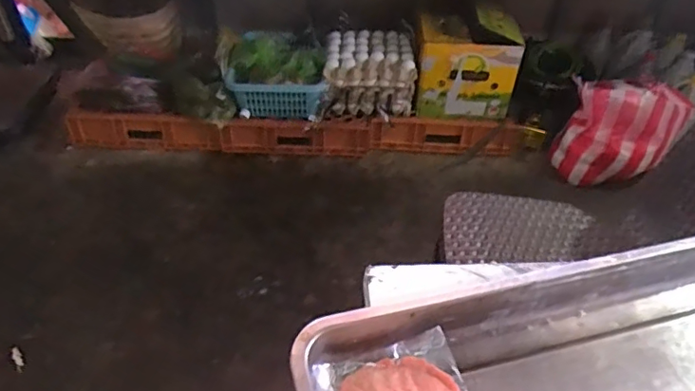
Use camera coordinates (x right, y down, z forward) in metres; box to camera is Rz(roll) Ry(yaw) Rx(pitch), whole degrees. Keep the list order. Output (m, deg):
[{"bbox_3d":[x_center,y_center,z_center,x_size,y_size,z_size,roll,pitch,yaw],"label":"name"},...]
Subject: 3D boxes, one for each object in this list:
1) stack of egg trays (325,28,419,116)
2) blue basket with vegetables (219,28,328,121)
[{"bbox_3d":[0.070,-0.395,1.696,0.274,0.182,0.229,2,43,0],"label":"stack of egg trays"},{"bbox_3d":[-0.230,-0.368,1.648,0.313,0.195,0.185,-4,43,-7],"label":"blue basket with vegetables"}]

